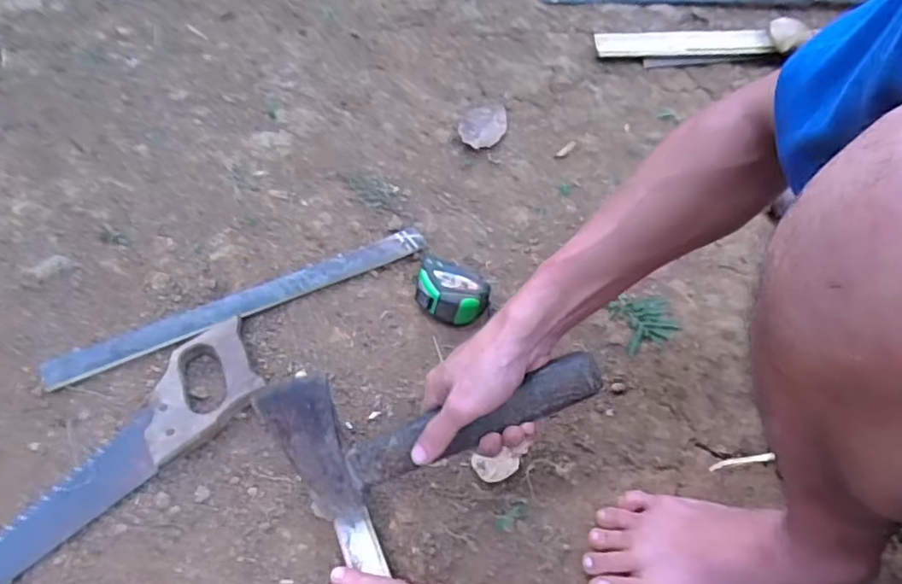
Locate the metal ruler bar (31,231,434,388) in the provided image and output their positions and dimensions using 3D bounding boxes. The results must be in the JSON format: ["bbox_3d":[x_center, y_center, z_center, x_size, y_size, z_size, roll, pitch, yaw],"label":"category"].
[{"bbox_3d":[-0.207,0.005,0.634,0.397,0.009,0.037,-23,57,-24],"label":"metal ruler bar"}]

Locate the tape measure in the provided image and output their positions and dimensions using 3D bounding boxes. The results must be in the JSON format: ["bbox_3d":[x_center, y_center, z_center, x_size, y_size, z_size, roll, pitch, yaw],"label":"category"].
[{"bbox_3d":[0.001,0.002,0.653,0.077,0.039,0.065,13,54,4],"label":"tape measure"}]

